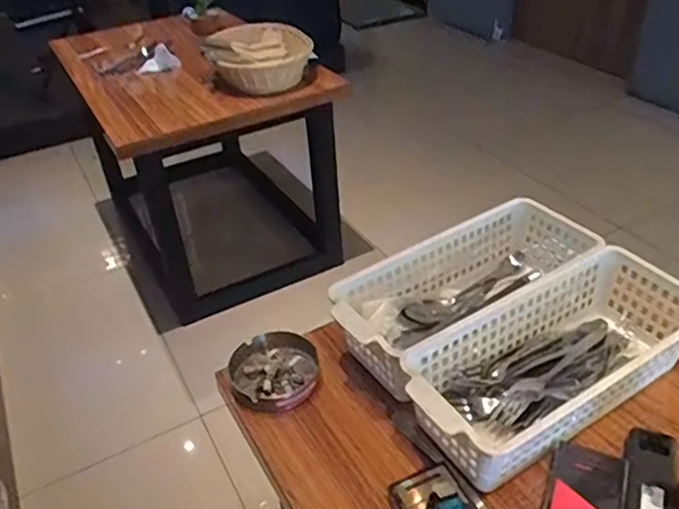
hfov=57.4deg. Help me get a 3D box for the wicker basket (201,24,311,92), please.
[{"bbox_3d":[-0.166,-0.401,1.265,0.195,0.087,0.200,-17,38,-17],"label":"wicker basket"}]

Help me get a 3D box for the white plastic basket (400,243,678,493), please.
[{"bbox_3d":[0.199,0.103,0.582,0.290,0.082,0.123,-23,40,-23],"label":"white plastic basket"}]

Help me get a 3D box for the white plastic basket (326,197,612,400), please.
[{"bbox_3d":[0.138,0.041,0.670,0.289,0.081,0.124,-22,40,-23],"label":"white plastic basket"}]

